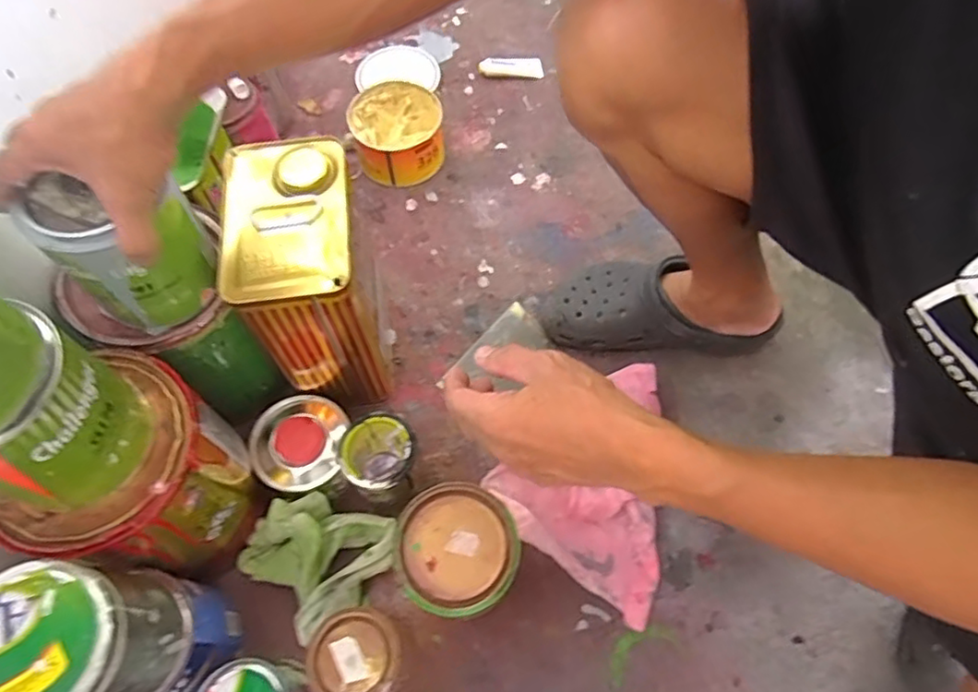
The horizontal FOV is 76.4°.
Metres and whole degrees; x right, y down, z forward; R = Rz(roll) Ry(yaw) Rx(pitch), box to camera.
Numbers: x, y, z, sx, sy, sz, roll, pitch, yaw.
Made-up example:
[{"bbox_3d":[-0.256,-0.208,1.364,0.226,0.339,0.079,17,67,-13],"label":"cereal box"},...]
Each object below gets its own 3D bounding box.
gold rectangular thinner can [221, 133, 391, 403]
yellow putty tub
[{"bbox_3d":[-0.176,-0.057,0.631,0.108,0.249,0.162,-7,65,-3],"label":"gold rectangular thinner can"},{"bbox_3d":[-0.124,-0.287,0.845,0.118,0.066,0.129,0,64,0],"label":"yellow putty tub"}]

